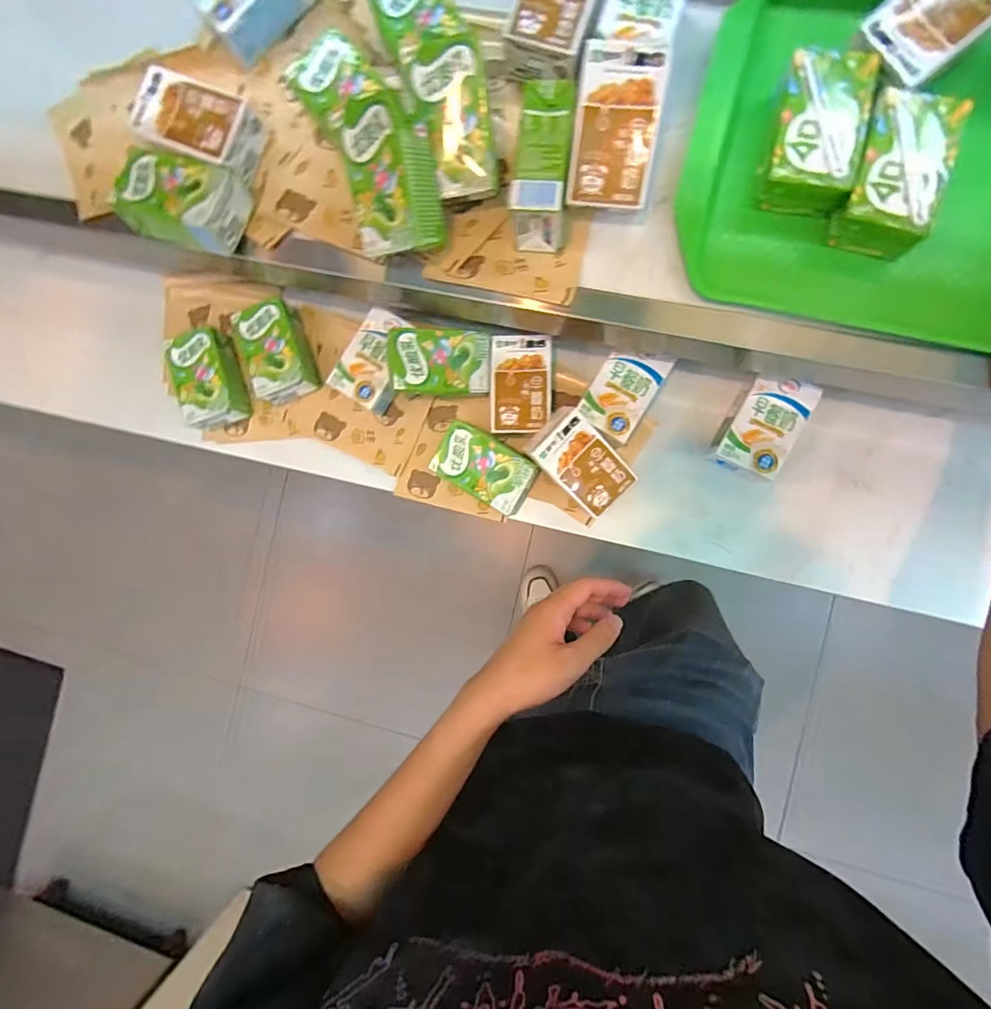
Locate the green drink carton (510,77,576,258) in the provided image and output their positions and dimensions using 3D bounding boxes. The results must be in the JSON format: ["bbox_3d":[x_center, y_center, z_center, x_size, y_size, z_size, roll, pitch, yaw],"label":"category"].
[{"bbox_3d":[0.041,-0.287,0.413,0.042,0.061,0.108,6,89,7],"label":"green drink carton"}]

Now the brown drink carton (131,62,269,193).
[{"bbox_3d":[-0.289,-0.365,0.467,0.119,0.047,0.076,24,92,7],"label":"brown drink carton"}]

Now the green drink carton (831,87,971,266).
[{"bbox_3d":[0.321,-0.263,0.392,0.064,0.046,0.105,16,91,7],"label":"green drink carton"}]

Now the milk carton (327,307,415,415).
[{"bbox_3d":[-0.137,-0.167,0.565,0.070,0.036,0.106,30,92,7],"label":"milk carton"}]

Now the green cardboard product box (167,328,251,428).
[{"bbox_3d":[-0.352,-0.155,0.594,0.069,0.047,0.111,-18,87,6],"label":"green cardboard product box"}]

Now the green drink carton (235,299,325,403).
[{"bbox_3d":[-0.267,-0.187,0.585,0.067,0.044,0.114,-20,86,6],"label":"green drink carton"}]

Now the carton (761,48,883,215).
[{"bbox_3d":[0.262,-0.302,0.398,0.066,0.036,0.109,11,90,7],"label":"carton"}]

